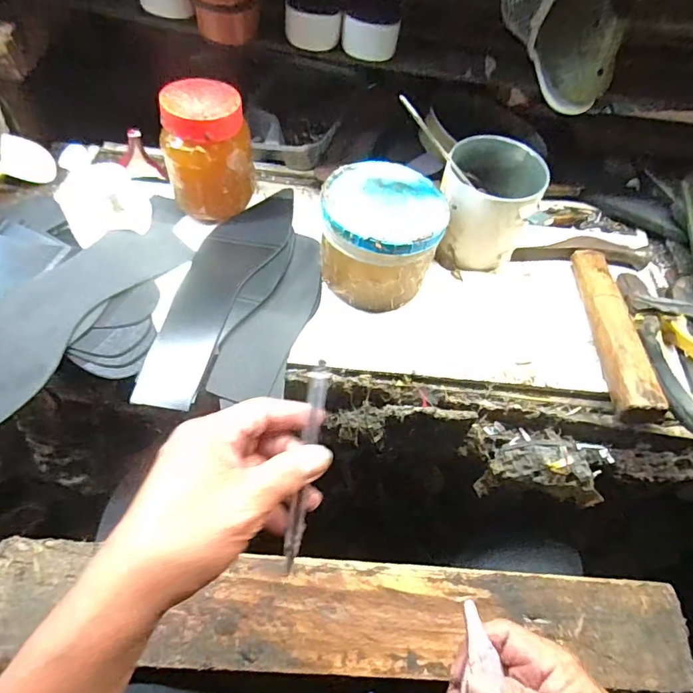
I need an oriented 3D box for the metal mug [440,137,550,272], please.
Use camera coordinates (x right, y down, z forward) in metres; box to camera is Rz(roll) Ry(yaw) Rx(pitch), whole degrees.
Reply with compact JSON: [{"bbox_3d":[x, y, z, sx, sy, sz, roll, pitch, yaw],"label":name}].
[{"bbox_3d":[0.131,-0.133,0.464,0.088,0.091,0.080,15,60,5],"label":"metal mug"}]

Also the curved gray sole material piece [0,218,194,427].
[{"bbox_3d":[-0.243,-0.029,0.433,0.083,0.045,0.241,32,63,14],"label":"curved gray sole material piece"}]

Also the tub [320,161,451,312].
[{"bbox_3d":[0.030,-0.101,0.438,0.107,0.085,0.111,6,59,0],"label":"tub"}]

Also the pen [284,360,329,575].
[{"bbox_3d":[-0.026,0.075,0.321,0.013,0.012,0.132,9,78,1],"label":"pen"}]

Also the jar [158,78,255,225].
[{"bbox_3d":[-0.131,-0.185,0.463,0.079,0.098,0.070,-9,61,-9],"label":"jar"}]

